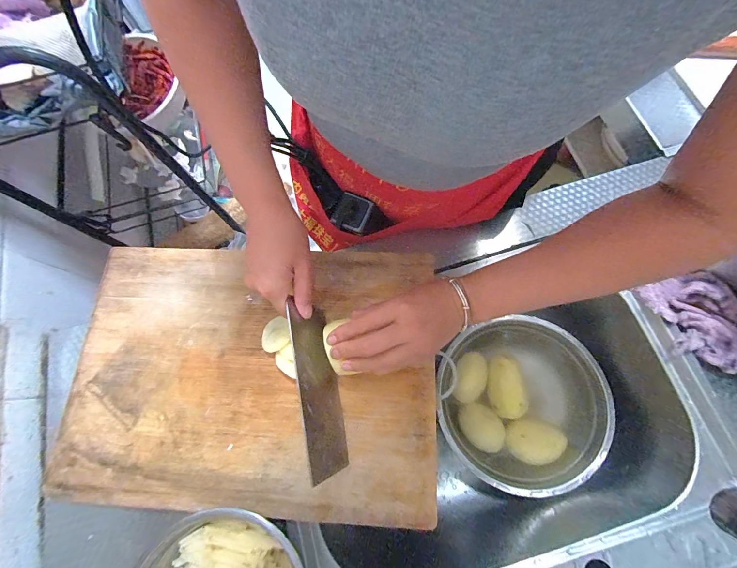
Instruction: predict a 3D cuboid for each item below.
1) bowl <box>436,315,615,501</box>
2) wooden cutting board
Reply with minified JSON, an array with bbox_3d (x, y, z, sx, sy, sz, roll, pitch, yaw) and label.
[{"bbox_3d":[0.236,0.182,0.520,0.240,0.086,0.252,-1,73,2],"label":"bowl"},{"bbox_3d":[-0.151,0.103,0.401,0.454,0.028,0.306,3,75,2],"label":"wooden cutting board"}]

